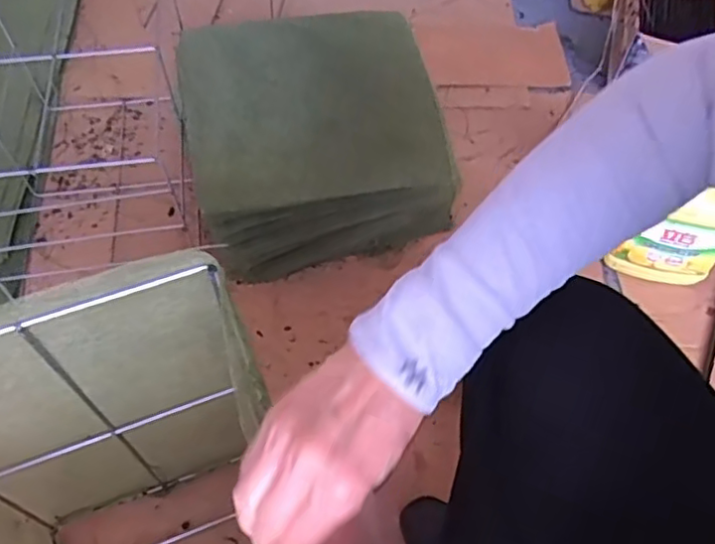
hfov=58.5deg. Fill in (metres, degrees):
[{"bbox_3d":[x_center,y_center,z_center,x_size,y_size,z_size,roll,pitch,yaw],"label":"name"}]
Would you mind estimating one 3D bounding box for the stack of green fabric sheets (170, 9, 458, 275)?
[{"bbox_3d":[-0.061,-0.183,0.942,0.343,0.228,0.330,-11,59,-7],"label":"stack of green fabric sheets"}]

